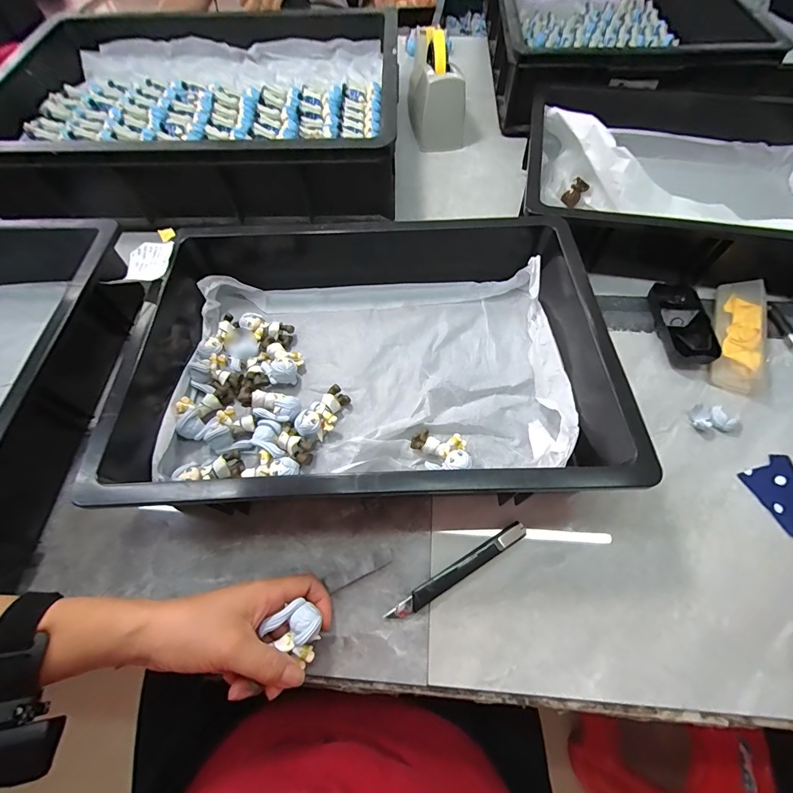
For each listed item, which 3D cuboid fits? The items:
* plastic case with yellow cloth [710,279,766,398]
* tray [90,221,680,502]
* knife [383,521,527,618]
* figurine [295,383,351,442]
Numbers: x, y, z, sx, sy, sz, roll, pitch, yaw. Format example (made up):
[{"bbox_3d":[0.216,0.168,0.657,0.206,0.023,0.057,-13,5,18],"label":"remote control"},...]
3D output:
[{"bbox_3d":[0.399,-0.077,0.428,0.044,0.023,0.151,21,64,12],"label":"plastic case with yellow cloth"},{"bbox_3d":[-0.051,-0.068,0.395,0.509,0.097,0.361,-2,62,0],"label":"tray"},{"bbox_3d":[0.057,0.156,0.332,0.140,0.006,0.016,-28,65,-13],"label":"knife"},{"bbox_3d":[-0.078,0.018,0.393,0.039,0.023,0.065,28,54,13],"label":"figurine"}]

